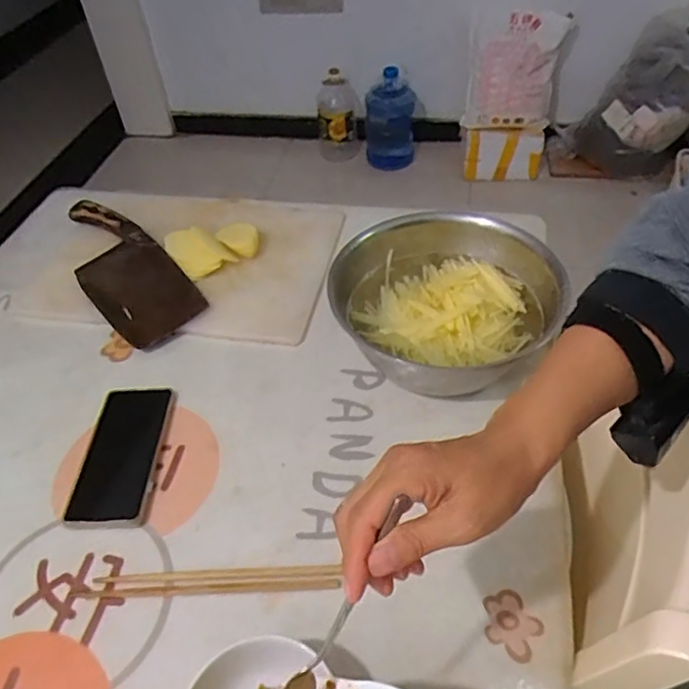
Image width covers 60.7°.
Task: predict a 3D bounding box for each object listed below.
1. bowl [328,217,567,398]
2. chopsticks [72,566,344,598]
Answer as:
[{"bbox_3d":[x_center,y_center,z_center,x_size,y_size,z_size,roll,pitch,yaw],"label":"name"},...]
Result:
[{"bbox_3d":[0.112,-0.044,0.665,0.240,0.105,0.250,-2,45,2],"label":"bowl"},{"bbox_3d":[-0.118,0.207,0.513,0.223,0.005,0.021,-3,45,1],"label":"chopsticks"}]

